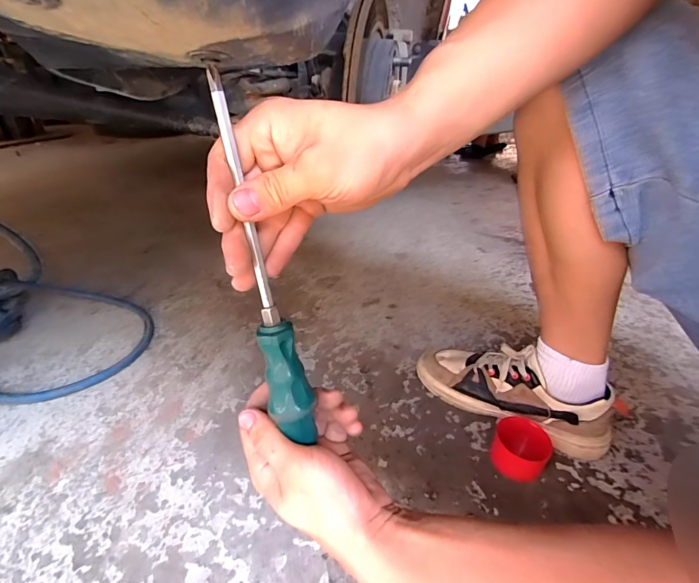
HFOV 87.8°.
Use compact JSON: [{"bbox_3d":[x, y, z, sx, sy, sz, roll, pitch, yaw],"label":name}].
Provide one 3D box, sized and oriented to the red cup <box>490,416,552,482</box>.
[{"bbox_3d":[0.218,0.205,0.468,0.060,0.046,0.068,20,34,26],"label":"red cup"}]

